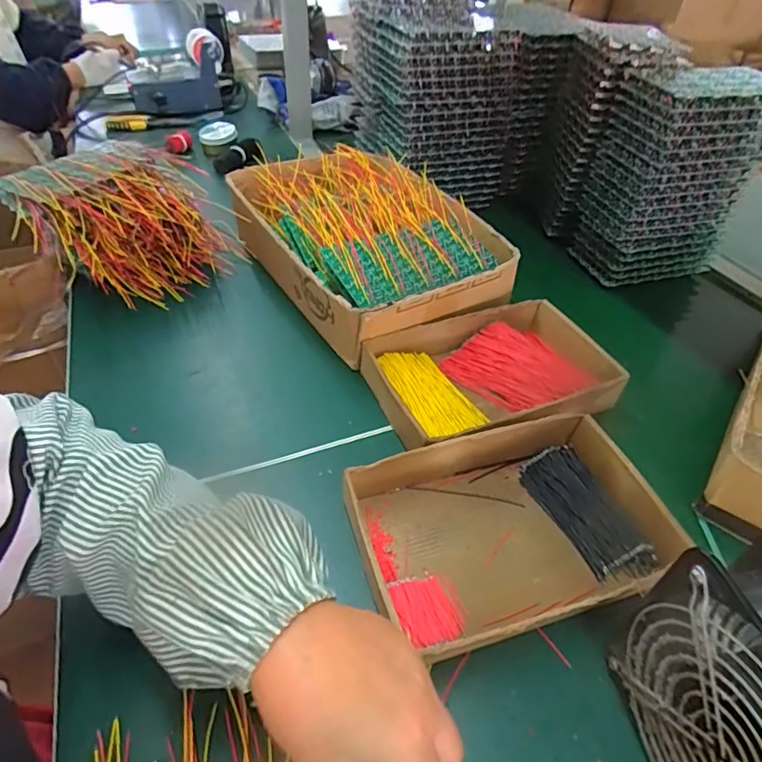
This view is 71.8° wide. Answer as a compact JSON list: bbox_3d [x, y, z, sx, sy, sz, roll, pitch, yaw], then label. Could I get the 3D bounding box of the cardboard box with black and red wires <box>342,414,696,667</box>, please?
[{"bbox_3d":[0.097,0.111,0.406,0.226,0.042,0.149,-13,46,-16],"label":"cardboard box with black and red wires"}]

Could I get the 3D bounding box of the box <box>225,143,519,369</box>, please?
[{"bbox_3d":[-0.026,-0.176,0.671,0.248,0.101,0.353,-20,47,-23],"label":"box"}]

